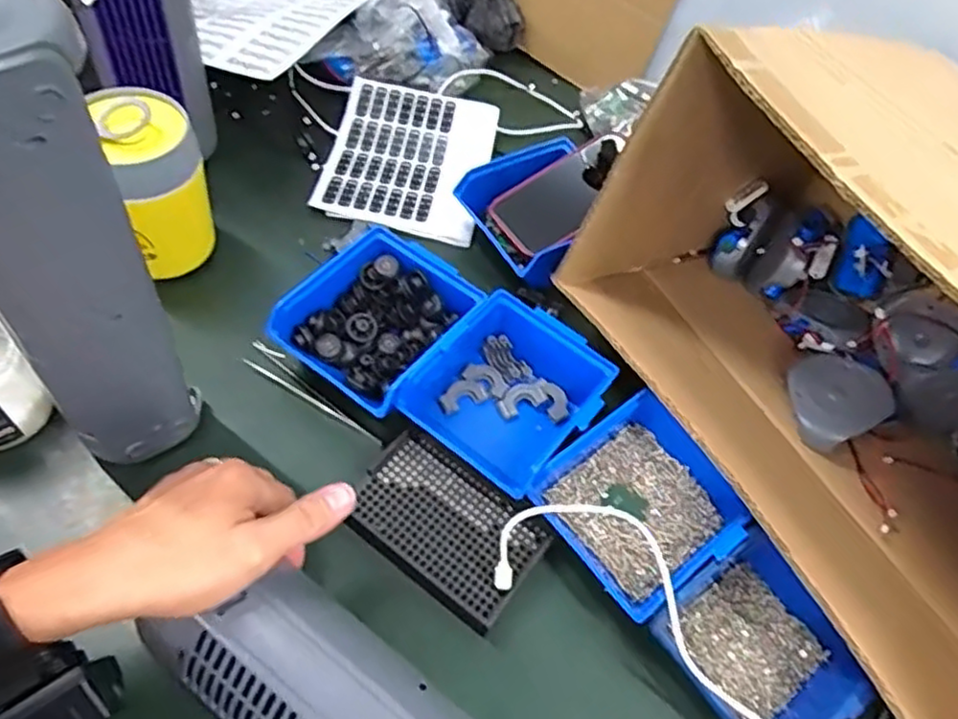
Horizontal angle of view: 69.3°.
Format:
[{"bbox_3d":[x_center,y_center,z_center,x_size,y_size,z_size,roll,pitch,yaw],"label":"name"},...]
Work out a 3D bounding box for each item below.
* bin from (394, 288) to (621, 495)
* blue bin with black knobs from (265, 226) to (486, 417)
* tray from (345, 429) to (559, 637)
[{"bbox_3d":[0.023,0.029,0.537,0.123,0.066,0.138,35,58,13],"label":"bin"},{"bbox_3d":[-0.079,-0.029,0.558,0.116,0.060,0.139,34,58,13],"label":"blue bin with black knobs"},{"bbox_3d":[-0.022,0.119,0.499,0.132,0.023,0.089,35,58,14],"label":"tray"}]

